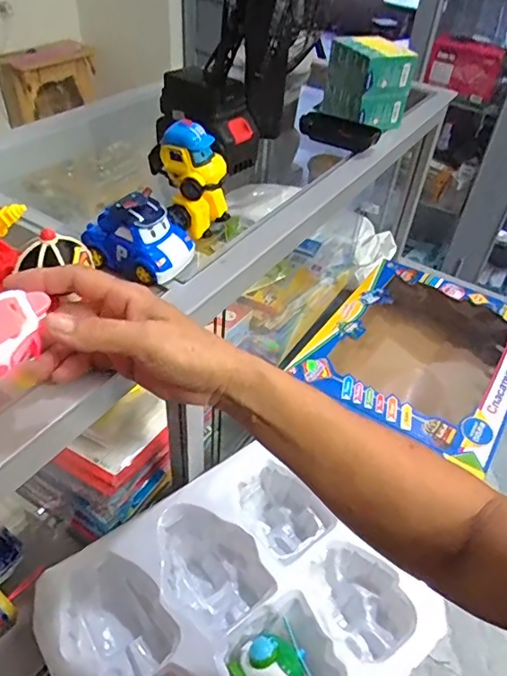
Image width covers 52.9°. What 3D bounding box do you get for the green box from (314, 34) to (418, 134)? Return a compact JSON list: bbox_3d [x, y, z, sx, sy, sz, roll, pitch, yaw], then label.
[{"bbox_3d":[0.168,-0.389,0.772,0.082,0.101,0.124,-17,47,-22],"label":"green box"}]

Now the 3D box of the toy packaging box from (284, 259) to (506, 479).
[{"bbox_3d":[0.273,0.045,0.863,0.302,0.122,0.380,27,47,22],"label":"toy packaging box"}]

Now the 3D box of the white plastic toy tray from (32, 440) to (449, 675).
[{"bbox_3d":[-0.018,0.298,0.543,0.349,0.078,0.297,-27,51,-30],"label":"white plastic toy tray"}]

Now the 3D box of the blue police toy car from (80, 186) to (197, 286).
[{"bbox_3d":[-0.103,-0.094,0.451,0.092,0.058,0.059,17,44,13],"label":"blue police toy car"}]

